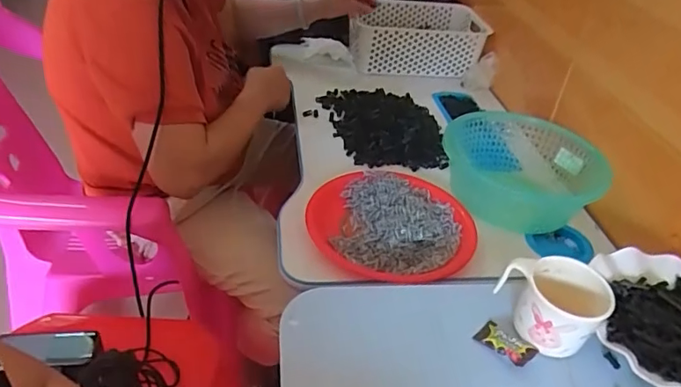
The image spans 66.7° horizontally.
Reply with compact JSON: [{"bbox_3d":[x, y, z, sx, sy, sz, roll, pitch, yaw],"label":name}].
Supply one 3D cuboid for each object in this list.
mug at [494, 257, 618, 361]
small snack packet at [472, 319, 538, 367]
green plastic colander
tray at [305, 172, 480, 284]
[{"bbox_3d":[0.209,0.104,0.504,0.078,0.063,0.093,-18,43,-28],"label":"mug"},{"bbox_3d":[0.159,0.142,0.496,0.053,0.009,0.027,32,44,30],"label":"small snack packet"},{"bbox_3d":[0.270,-0.035,0.797,0.223,0.092,0.204,8,37,3],"label":"green plastic colander"},{"bbox_3d":[0.072,0.037,0.719,0.216,0.026,0.225,-23,45,-32],"label":"tray"}]

